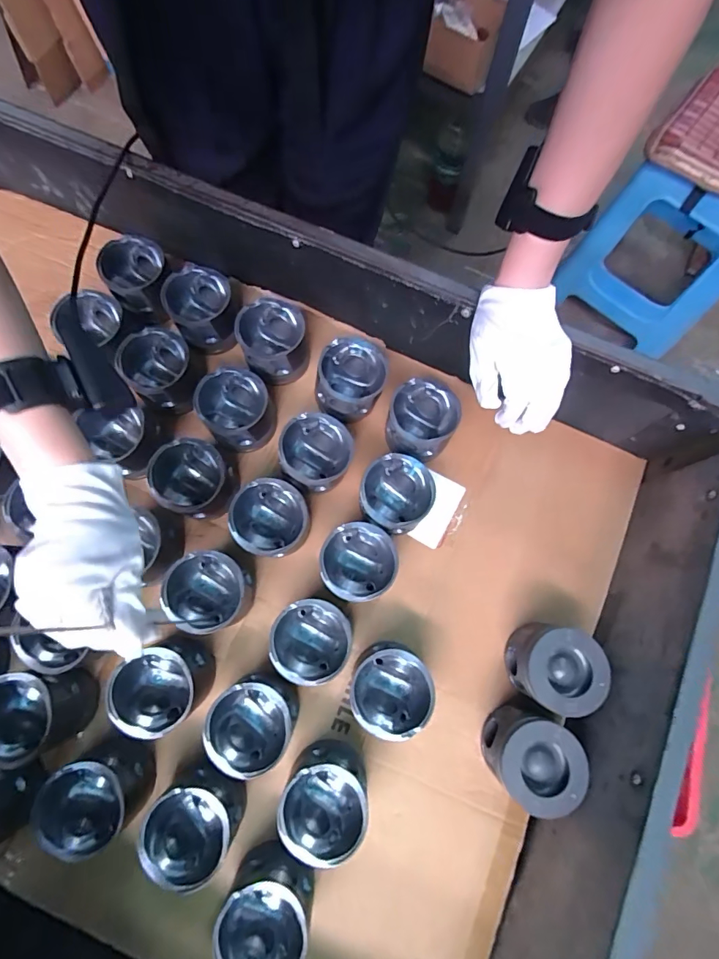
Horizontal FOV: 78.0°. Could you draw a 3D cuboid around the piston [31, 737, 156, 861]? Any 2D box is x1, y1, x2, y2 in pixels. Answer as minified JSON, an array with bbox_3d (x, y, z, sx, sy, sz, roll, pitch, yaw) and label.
[{"bbox_3d":[-0.268,0.327,0.466,0.090,0.081,0.086,-41,80,-10],"label":"piston"}]

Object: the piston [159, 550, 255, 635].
[{"bbox_3d":[-0.168,0.127,0.507,0.087,0.075,0.085,26,77,6],"label":"piston"}]

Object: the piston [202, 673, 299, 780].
[{"bbox_3d":[-0.112,0.257,0.478,0.082,0.072,0.087,0,76,-1],"label":"piston"}]

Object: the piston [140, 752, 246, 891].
[{"bbox_3d":[-0.169,0.350,0.460,0.082,0.083,0.085,0,76,-1],"label":"piston"}]

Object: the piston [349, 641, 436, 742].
[{"bbox_3d":[0.034,0.226,0.488,0.081,0.077,0.086,0,76,-1],"label":"piston"}]

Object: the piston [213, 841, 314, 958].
[{"bbox_3d":[-0.089,0.418,0.433,0.081,0.067,0.088,0,76,-1],"label":"piston"}]

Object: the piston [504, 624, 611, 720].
[{"bbox_3d":[0.216,0.207,0.497,0.086,0.073,0.088,10,76,2],"label":"piston"}]

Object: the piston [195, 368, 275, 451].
[{"bbox_3d":[-0.150,-0.081,0.557,0.081,0.077,0.086,0,76,-1],"label":"piston"}]

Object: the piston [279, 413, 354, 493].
[{"bbox_3d":[-0.052,-0.028,0.546,0.087,0.076,0.086,1,76,-1],"label":"piston"}]

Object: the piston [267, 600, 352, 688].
[{"bbox_3d":[-0.053,0.178,0.499,0.085,0.071,0.082,0,76,-1],"label":"piston"}]

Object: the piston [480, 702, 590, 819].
[{"bbox_3d":[0.182,0.293,0.471,0.087,0.077,0.089,0,76,-1],"label":"piston"}]

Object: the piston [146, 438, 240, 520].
[{"bbox_3d":[-0.196,0.002,0.532,0.087,0.068,0.082,0,76,-1],"label":"piston"}]

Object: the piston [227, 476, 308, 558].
[{"bbox_3d":[-0.100,0.049,0.523,0.085,0.082,0.082,0,76,-1],"label":"piston"}]

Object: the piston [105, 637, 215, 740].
[{"bbox_3d":[-0.208,0.221,0.480,0.088,0.073,0.087,-23,77,-6],"label":"piston"}]

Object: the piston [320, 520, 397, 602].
[{"bbox_3d":[-0.001,0.098,0.522,0.082,0.076,0.083,-8,76,-3],"label":"piston"}]

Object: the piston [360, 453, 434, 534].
[{"bbox_3d":[0.043,0.022,0.542,0.083,0.076,0.089,0,76,-1],"label":"piston"}]

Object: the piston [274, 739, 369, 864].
[{"bbox_3d":[-0.032,0.326,0.459,0.086,0.079,0.085,0,76,-1],"label":"piston"}]

